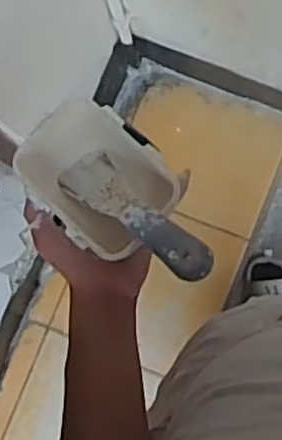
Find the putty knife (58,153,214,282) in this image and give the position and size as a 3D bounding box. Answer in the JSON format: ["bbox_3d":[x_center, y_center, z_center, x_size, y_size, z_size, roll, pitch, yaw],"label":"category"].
[{"bbox_3d":[-0.007,-0.007,0.604,0.043,0.015,0.183,-51,51,-1],"label":"putty knife"}]

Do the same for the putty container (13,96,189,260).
[{"bbox_3d":[-0.039,-0.038,0.624,0.137,0.041,0.102,39,89,8],"label":"putty container"}]

